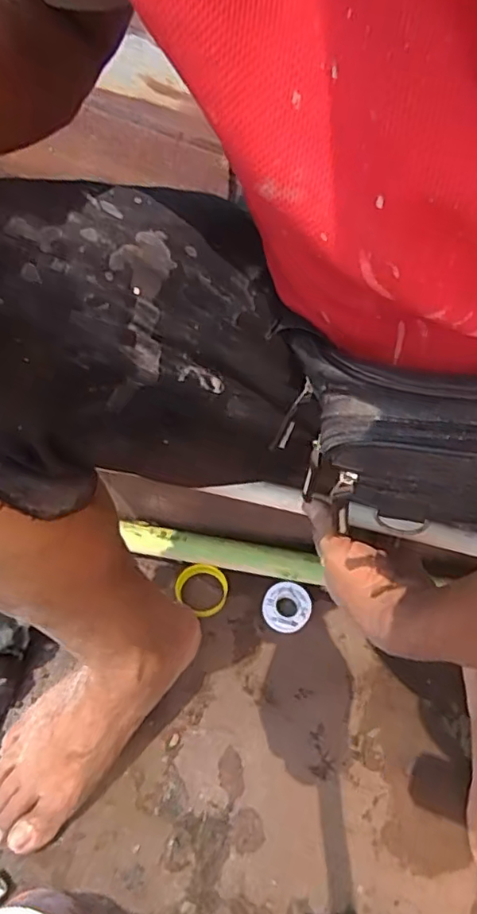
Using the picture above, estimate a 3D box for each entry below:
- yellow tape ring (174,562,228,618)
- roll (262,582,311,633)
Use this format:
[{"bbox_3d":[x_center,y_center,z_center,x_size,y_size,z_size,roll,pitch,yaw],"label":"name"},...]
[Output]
[{"bbox_3d":[-0.042,0.148,0.657,0.057,0.025,0.060,0,62,-1],"label":"yellow tape ring"},{"bbox_3d":[0.053,0.167,0.655,0.052,0.020,0.053,0,62,-1],"label":"roll"}]

